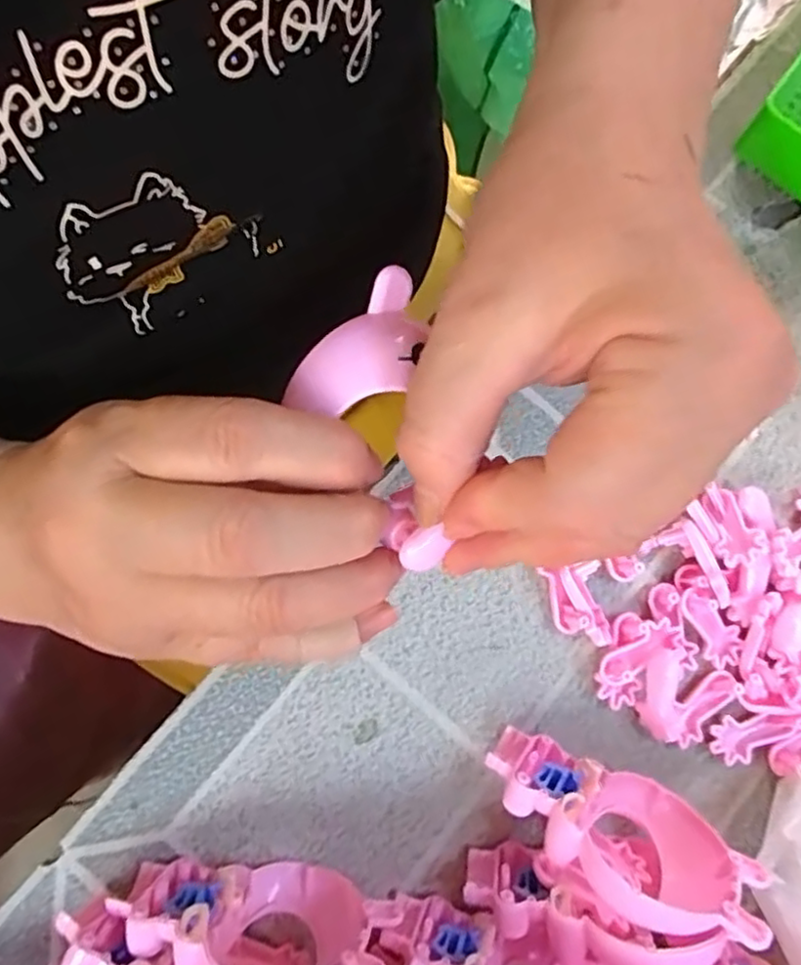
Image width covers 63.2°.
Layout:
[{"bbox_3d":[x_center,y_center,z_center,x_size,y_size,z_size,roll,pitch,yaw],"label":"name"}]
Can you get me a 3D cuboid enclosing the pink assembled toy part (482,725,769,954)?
[{"bbox_3d":[0.080,0.132,0.246,0.099,0.057,0.044,31,81,2],"label":"pink assembled toy part"}]

